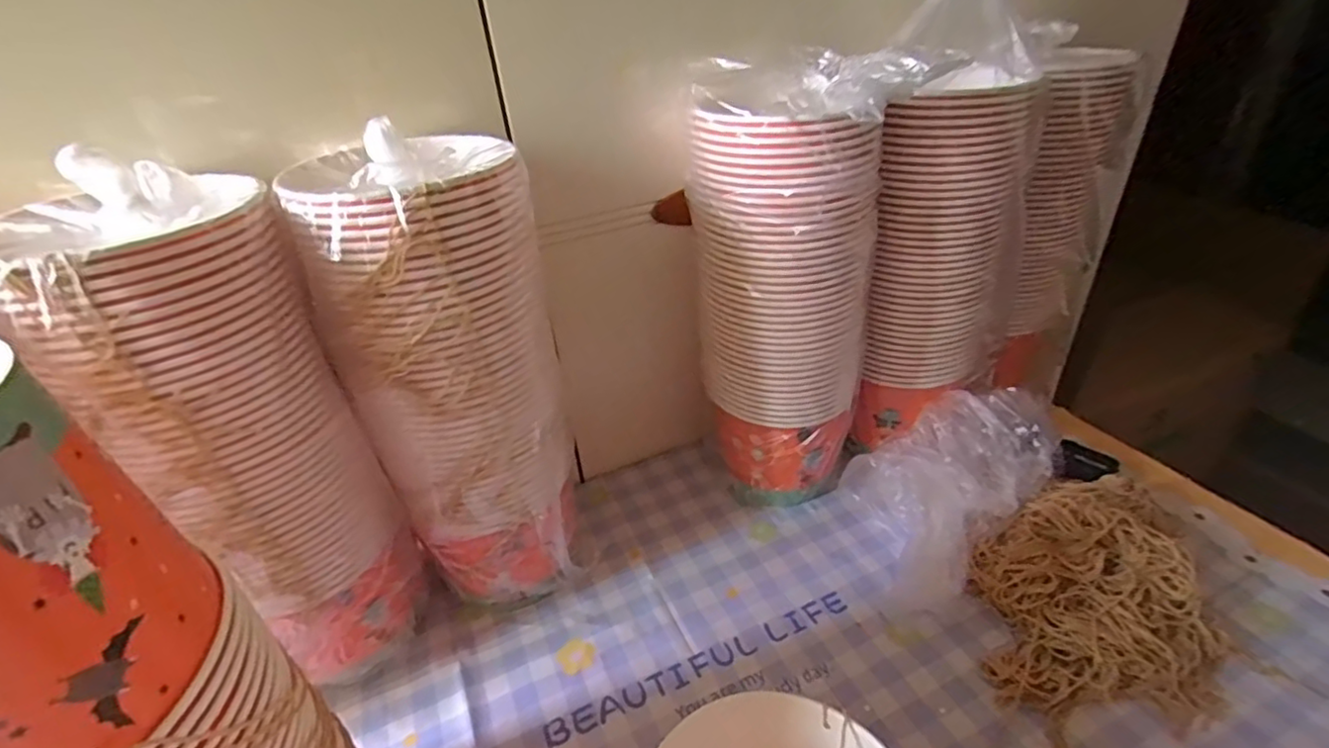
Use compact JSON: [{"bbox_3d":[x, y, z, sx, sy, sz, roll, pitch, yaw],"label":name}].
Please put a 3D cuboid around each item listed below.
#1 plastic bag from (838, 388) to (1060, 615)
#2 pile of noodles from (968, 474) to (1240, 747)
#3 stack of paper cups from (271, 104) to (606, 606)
[{"bbox_3d":[0.297,0.105,0.659,0.269,0.119,0.156,-29,39,-32],"label":"plastic bag"},{"bbox_3d":[0.394,0.194,0.551,0.260,0.079,0.189,-19,35,-21],"label":"pile of noodles"},{"bbox_3d":[-0.166,0.024,0.536,0.157,0.419,0.127,-13,35,-11],"label":"stack of paper cups"}]

